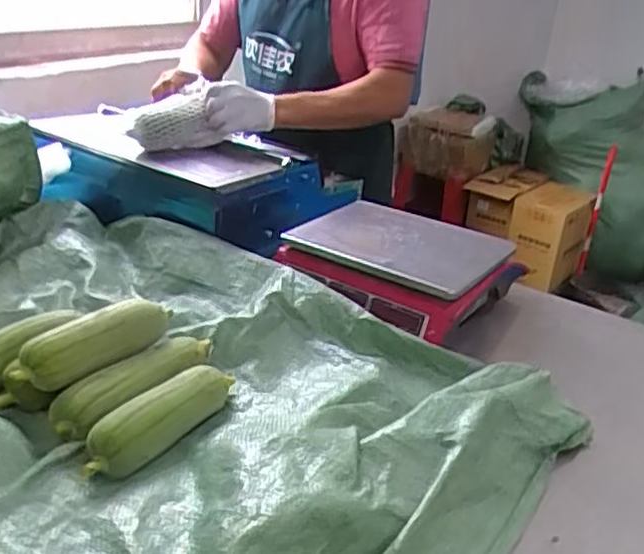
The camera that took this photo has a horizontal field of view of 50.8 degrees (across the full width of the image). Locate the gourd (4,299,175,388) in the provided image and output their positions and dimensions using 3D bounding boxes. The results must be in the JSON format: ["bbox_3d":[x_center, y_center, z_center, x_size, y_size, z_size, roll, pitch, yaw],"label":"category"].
[{"bbox_3d":[-0.252,0.072,0.785,0.200,0.052,0.070,-20,36,-40],"label":"gourd"}]

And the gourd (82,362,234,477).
[{"bbox_3d":[-0.165,0.149,0.746,0.062,0.050,0.216,20,30,30],"label":"gourd"}]

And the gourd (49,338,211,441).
[{"bbox_3d":[-0.205,0.116,0.785,0.071,0.048,0.227,24,33,34],"label":"gourd"}]

